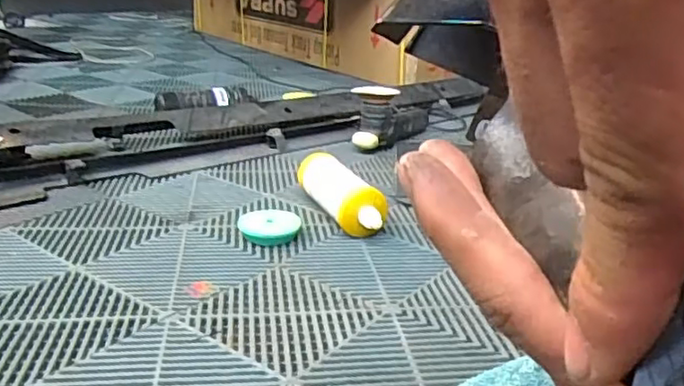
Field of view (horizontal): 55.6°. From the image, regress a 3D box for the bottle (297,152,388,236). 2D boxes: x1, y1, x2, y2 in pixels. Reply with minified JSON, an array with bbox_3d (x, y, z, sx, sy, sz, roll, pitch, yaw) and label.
[{"bbox_3d":[-0.003,-0.001,1.110,0.090,0.086,0.256,-3,21,-18],"label":"bottle"}]

